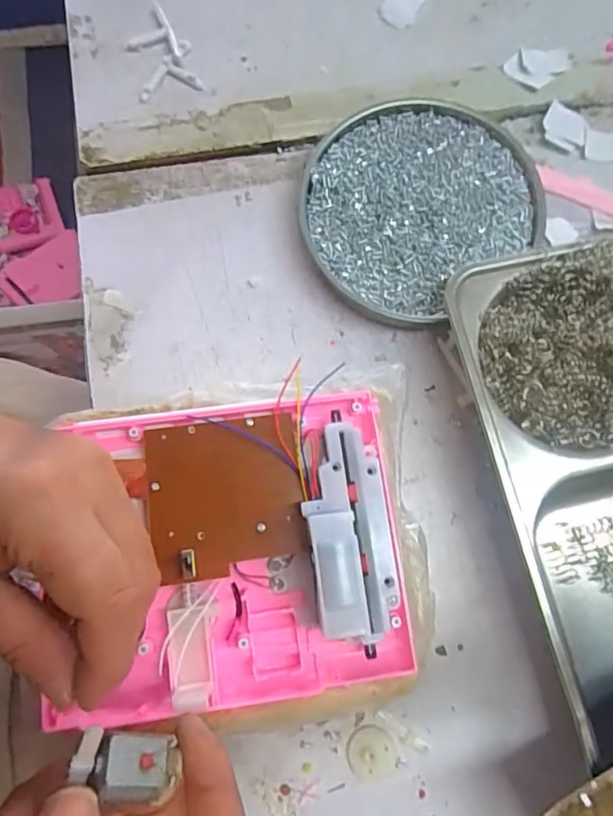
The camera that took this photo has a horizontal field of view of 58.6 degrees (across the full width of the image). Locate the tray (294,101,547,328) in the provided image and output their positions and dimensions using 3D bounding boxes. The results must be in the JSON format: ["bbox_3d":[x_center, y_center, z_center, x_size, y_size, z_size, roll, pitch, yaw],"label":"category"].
[{"bbox_3d":[0.062,-0.118,0.321,0.131,0.022,0.121,0,78,0],"label":"tray"}]

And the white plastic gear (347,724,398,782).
[{"bbox_3d":[0.033,0.173,0.271,0.024,0.006,0.024,0,78,0],"label":"white plastic gear"}]

